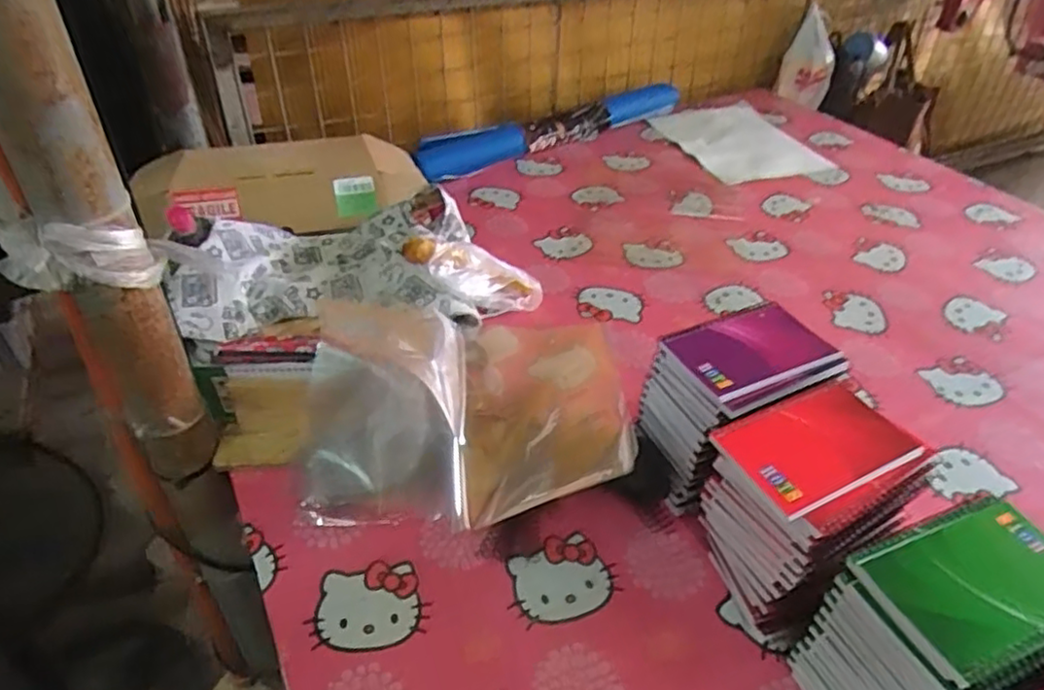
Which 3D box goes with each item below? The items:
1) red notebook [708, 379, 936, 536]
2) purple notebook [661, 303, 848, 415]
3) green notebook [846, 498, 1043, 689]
[{"bbox_3d":[0.216,0.075,0.489,0.121,0.014,0.097,-26,53,-20],"label":"red notebook"},{"bbox_3d":[0.195,0.008,0.571,0.131,0.014,0.094,-18,44,-22],"label":"purple notebook"},{"bbox_3d":[0.282,0.146,0.416,0.126,0.012,0.086,-13,42,-17],"label":"green notebook"}]

